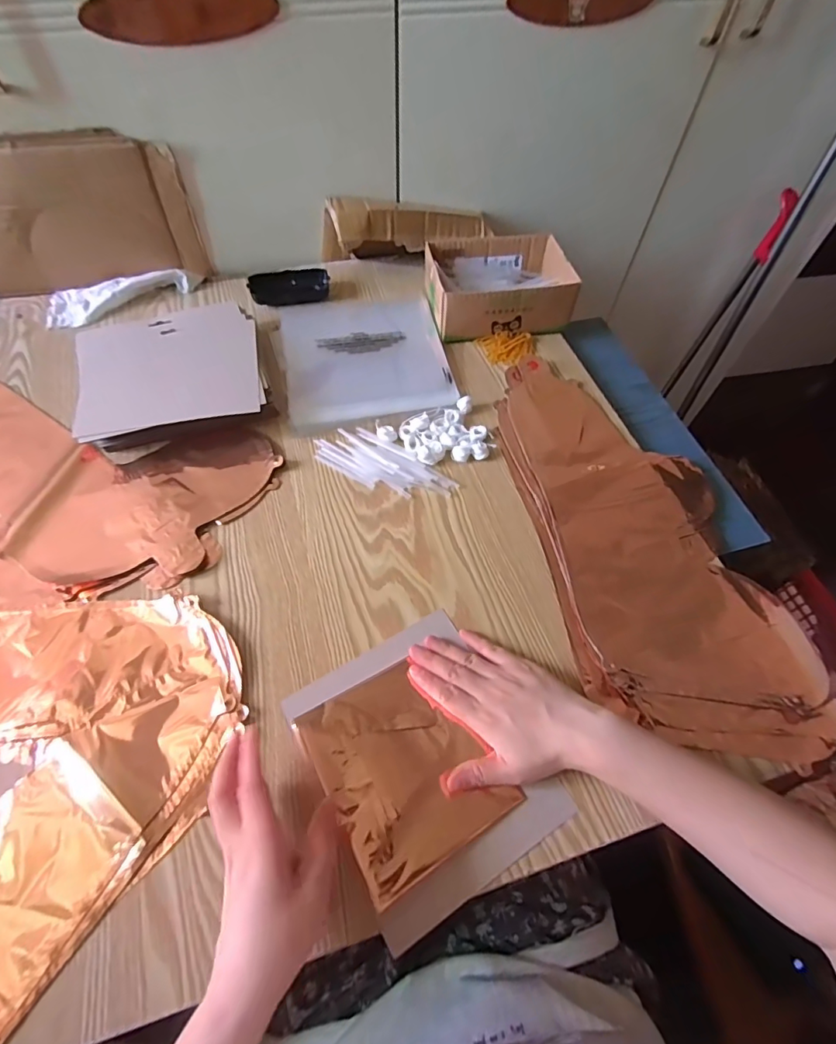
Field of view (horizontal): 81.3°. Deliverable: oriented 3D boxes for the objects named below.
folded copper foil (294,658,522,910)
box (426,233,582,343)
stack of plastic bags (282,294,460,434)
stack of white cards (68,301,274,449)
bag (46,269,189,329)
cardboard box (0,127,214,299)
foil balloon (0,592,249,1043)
[{"bbox_3d":[-0.012,0.192,0.386,0.118,0.009,0.141,-24,67,-21],"label":"folded copper foil"},{"bbox_3d":[0.105,-0.328,0.665,0.183,0.059,0.156,-6,59,-6],"label":"box"},{"bbox_3d":[-0.068,-0.213,0.623,0.201,0.011,0.211,-10,59,-8],"label":"stack of plastic bags"},{"bbox_3d":[-0.282,-0.172,0.566,0.195,0.037,0.180,-13,60,-10],"label":"stack of white cards"},{"bbox_3d":[-0.404,-0.306,0.655,0.178,0.024,0.073,-15,60,-11],"label":"bag"},{"bbox_3d":[-0.426,-0.374,0.605,0.271,0.173,0.022,-13,60,-10],"label":"cardboard box"},{"bbox_3d":[-0.316,0.194,0.363,0.355,0.017,0.375,-23,62,-15],"label":"foil balloon"}]

